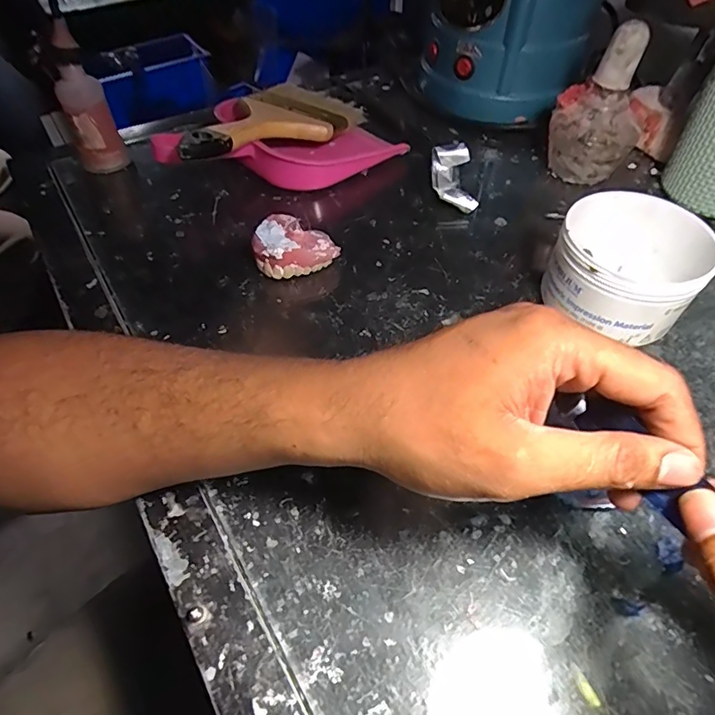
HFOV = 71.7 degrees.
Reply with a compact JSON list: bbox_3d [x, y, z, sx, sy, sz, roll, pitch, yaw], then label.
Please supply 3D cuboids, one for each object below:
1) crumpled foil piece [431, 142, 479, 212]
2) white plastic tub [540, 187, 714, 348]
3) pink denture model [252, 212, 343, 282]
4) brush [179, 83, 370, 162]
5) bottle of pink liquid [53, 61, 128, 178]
[{"bbox_3d":[0.084,-0.161,0.438,0.033,0.028,0.081,0,52,0],"label":"crumpled foil piece"},{"bbox_3d":[0.177,-0.059,0.334,0.089,0.065,0.104,17,53,13],"label":"white plastic tub"},{"bbox_3d":[-0.051,-0.091,0.378,0.059,0.027,0.061,-13,53,-10],"label":"pink denture model"},{"bbox_3d":[-0.078,-0.208,0.442,0.094,0.027,0.231,23,42,16],"label":"brush"},{"bbox_3d":[-0.233,-0.207,0.432,0.038,0.084,0.034,-21,55,-16],"label":"bottle of pink liquid"}]

